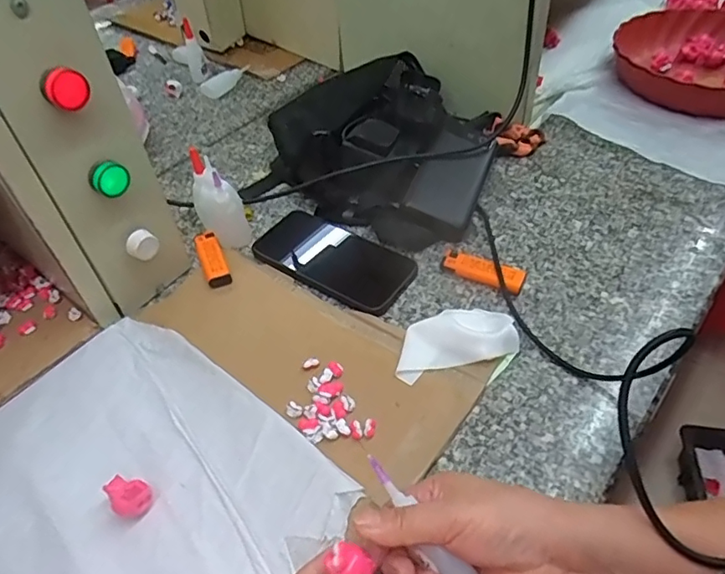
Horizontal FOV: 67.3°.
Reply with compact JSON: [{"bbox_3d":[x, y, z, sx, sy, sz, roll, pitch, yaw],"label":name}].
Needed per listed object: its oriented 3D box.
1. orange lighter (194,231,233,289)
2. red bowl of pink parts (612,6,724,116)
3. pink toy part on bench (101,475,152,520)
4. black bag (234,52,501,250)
[{"bbox_3d":[-0.154,-0.031,0.559,0.023,0.008,0.086,-21,48,-13],"label":"orange lighter"},{"bbox_3d":[0.479,-0.319,0.760,0.241,0.054,0.242,2,47,8],"label":"red bowl of pink parts"},{"bbox_3d":[-0.163,0.148,0.381,0.034,0.015,0.025,22,52,20],"label":"pink toy part on bench"},{"bbox_3d":[0.025,-0.181,0.657,0.259,0.070,0.255,15,50,19],"label":"black bag"}]

